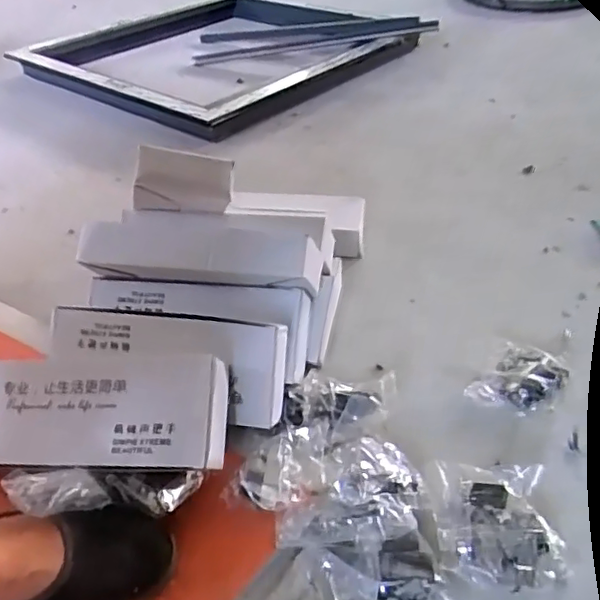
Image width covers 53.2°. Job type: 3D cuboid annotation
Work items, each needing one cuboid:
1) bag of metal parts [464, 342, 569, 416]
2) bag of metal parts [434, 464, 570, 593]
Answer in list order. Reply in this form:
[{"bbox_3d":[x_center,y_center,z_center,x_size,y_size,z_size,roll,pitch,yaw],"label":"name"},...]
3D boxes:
[{"bbox_3d":[0.215,0.077,0.582,0.070,0.020,0.093,30,49,34],"label":"bag of metal parts"},{"bbox_3d":[0.156,0.171,0.472,0.092,0.024,0.103,1,39,6],"label":"bag of metal parts"}]

